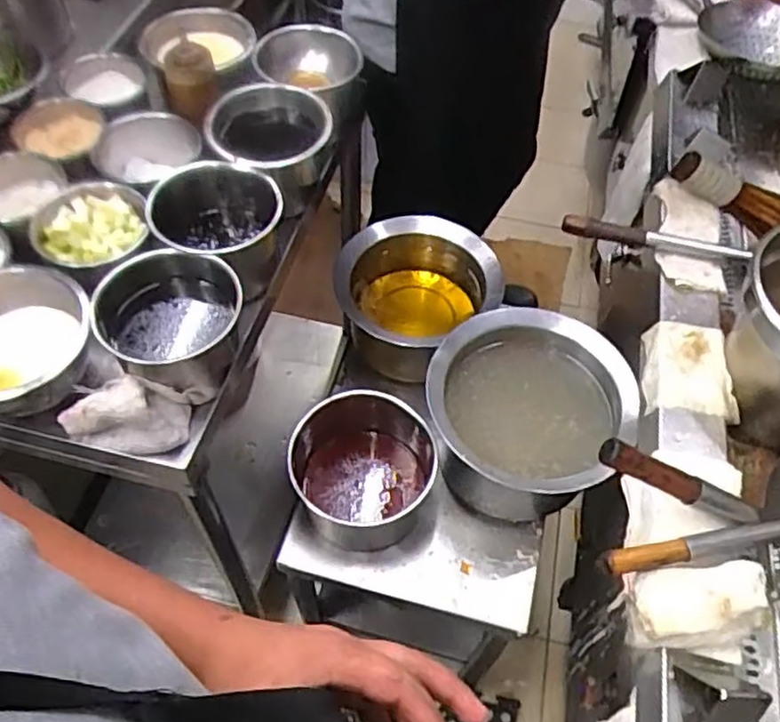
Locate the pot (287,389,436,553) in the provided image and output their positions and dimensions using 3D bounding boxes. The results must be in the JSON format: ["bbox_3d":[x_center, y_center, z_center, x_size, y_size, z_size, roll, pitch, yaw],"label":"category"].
[{"bbox_3d":[-0.050,0.149,1.010,0.208,0.150,0.192,1,56,-2],"label":"pot"}]

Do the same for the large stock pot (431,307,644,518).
[{"bbox_3d":[0.202,0.082,0.995,0.262,0.153,0.272,1,56,-2],"label":"large stock pot"}]

